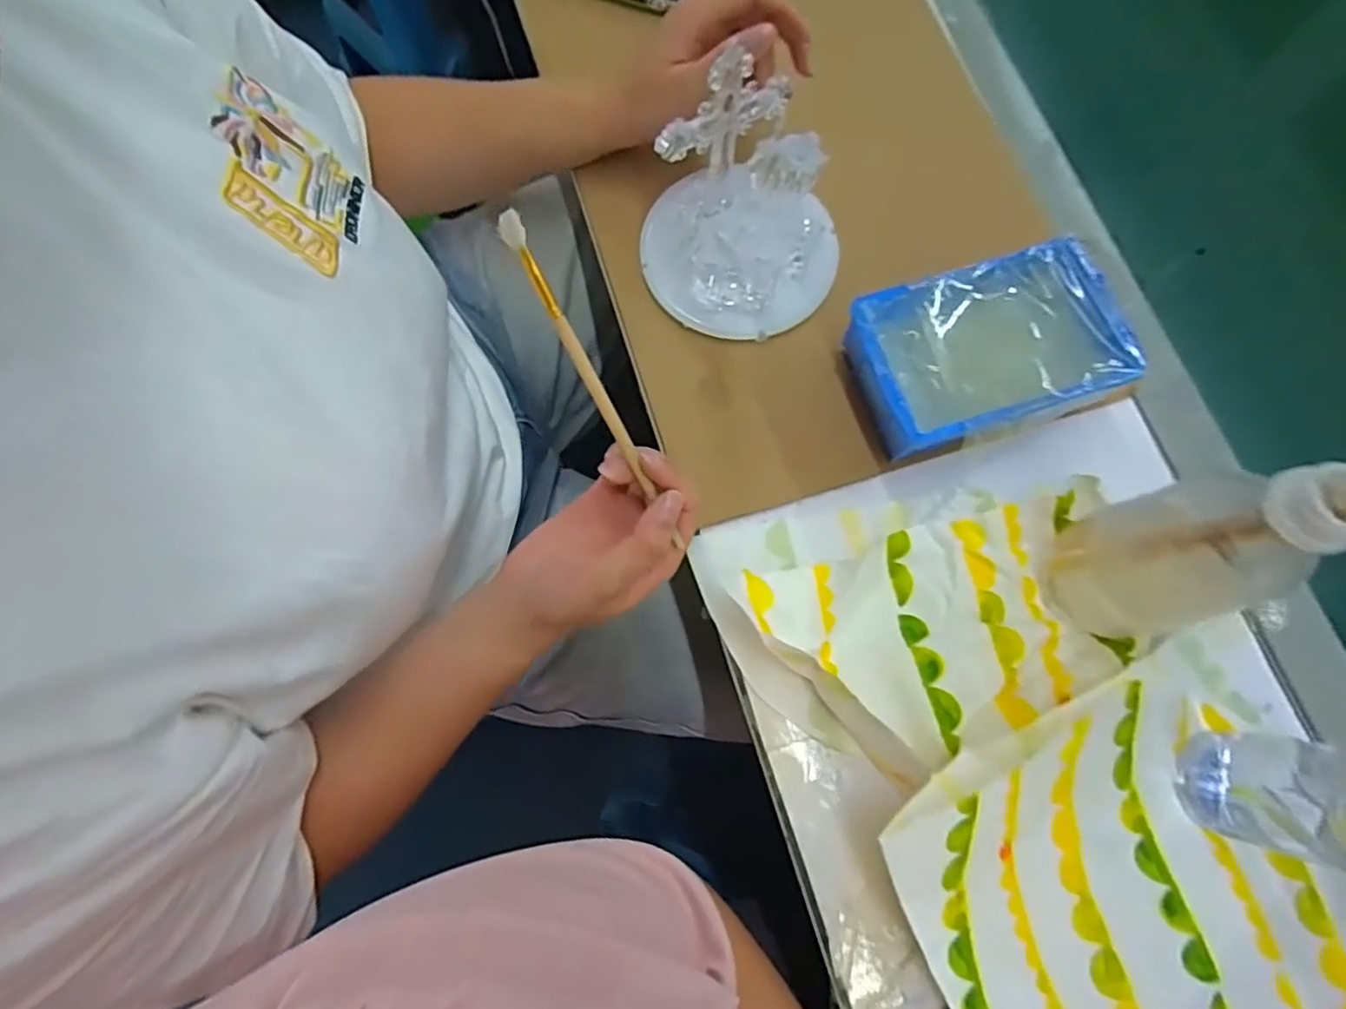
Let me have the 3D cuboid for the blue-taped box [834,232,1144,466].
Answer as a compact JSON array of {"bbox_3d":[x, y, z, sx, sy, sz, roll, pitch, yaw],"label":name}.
[{"bbox_3d":[0.183,-0.086,0.394,0.148,0.060,0.100,-17,75,-3],"label":"blue-taped box"}]

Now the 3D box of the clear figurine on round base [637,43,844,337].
[{"bbox_3d":[0.045,-0.177,0.394,0.124,0.105,0.114,0,75,1],"label":"clear figurine on round base"}]

